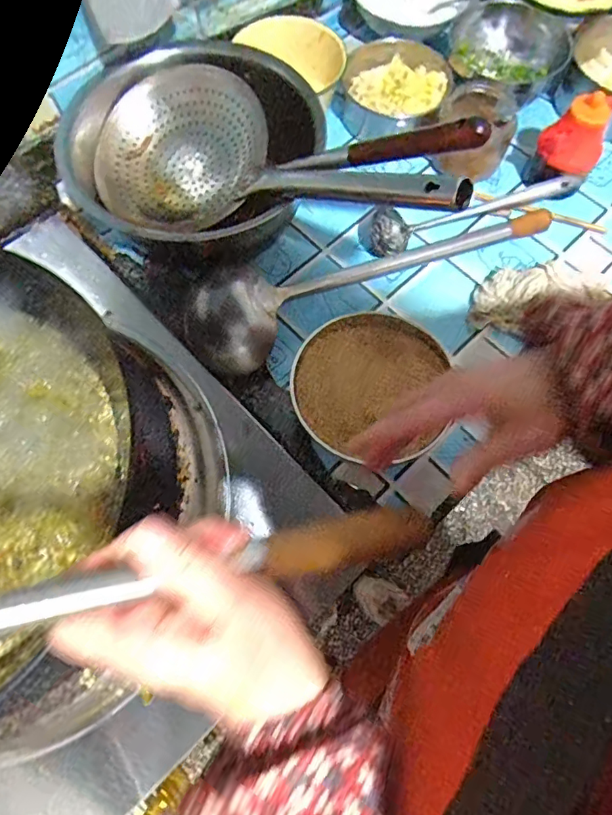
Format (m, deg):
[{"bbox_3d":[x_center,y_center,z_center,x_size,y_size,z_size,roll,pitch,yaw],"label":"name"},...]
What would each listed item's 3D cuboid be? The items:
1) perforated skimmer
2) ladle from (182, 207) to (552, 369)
[{"bbox_3d":[-0.040,-0.243,0.478,0.426,0.109,0.169,24,69,33],"label":"perforated skimmer"},{"bbox_3d":[0.073,-0.170,0.552,0.433,0.069,0.100,-27,72,-10],"label":"ladle"}]

